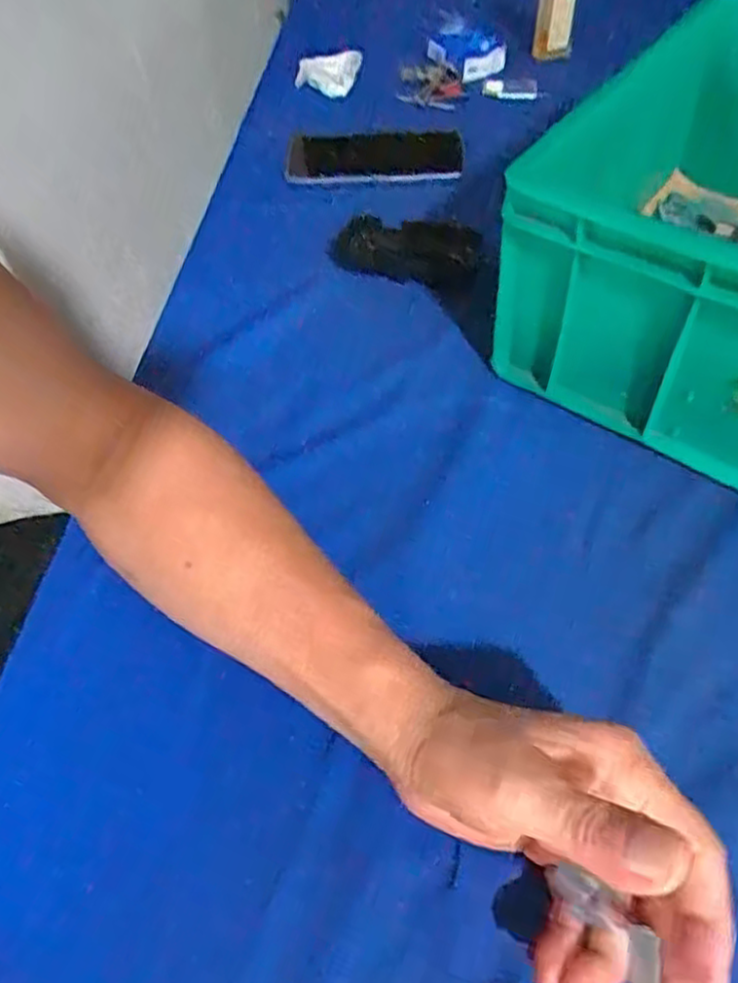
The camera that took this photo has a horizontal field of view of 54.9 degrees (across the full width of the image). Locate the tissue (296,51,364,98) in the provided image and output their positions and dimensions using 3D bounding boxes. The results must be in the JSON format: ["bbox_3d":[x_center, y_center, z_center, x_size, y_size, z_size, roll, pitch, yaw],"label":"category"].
[{"bbox_3d":[-0.044,-0.434,0.740,0.025,0.037,0.099,-40,44,-24],"label":"tissue"}]

